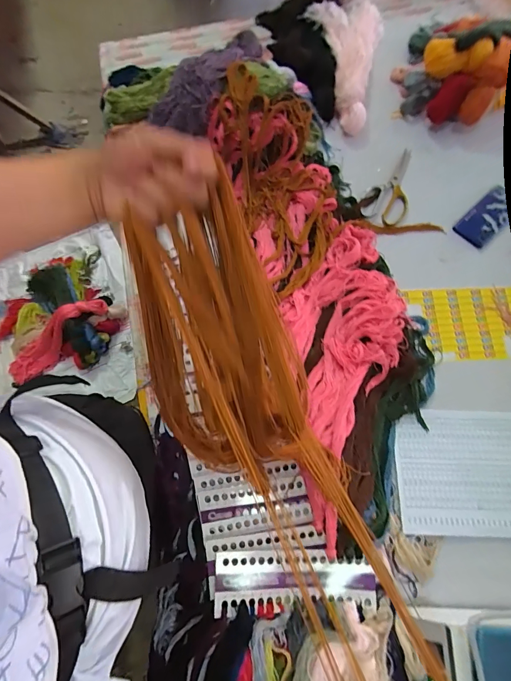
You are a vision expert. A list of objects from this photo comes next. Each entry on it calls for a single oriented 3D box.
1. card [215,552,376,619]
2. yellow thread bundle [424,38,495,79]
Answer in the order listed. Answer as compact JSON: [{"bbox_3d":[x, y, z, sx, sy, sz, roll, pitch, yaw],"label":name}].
[{"bbox_3d":[0.060,0.365,0.540,0.237,0.016,0.079,-1,78,-3],"label":"card"},{"bbox_3d":[0.464,-0.656,0.824,0.141,0.056,0.056,22,74,26],"label":"yellow thread bundle"}]

